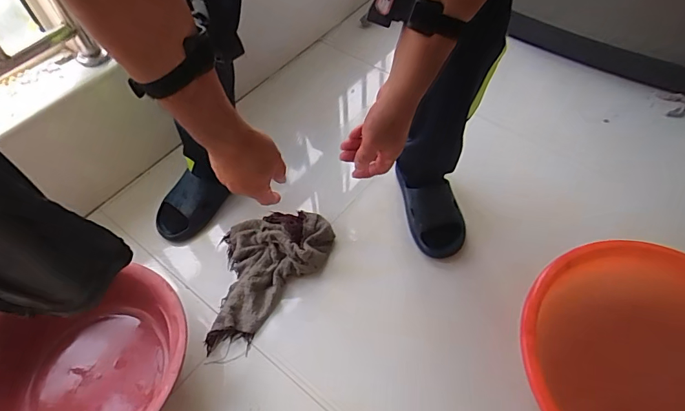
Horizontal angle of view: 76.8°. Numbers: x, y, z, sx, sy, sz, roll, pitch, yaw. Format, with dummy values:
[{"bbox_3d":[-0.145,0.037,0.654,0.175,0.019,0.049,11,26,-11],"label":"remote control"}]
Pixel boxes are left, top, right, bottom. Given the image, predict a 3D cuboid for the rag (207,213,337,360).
[{"bbox_3d":[-0.138,0.139,0.866,0.230,0.058,0.277,0,56,1],"label":"rag"}]

